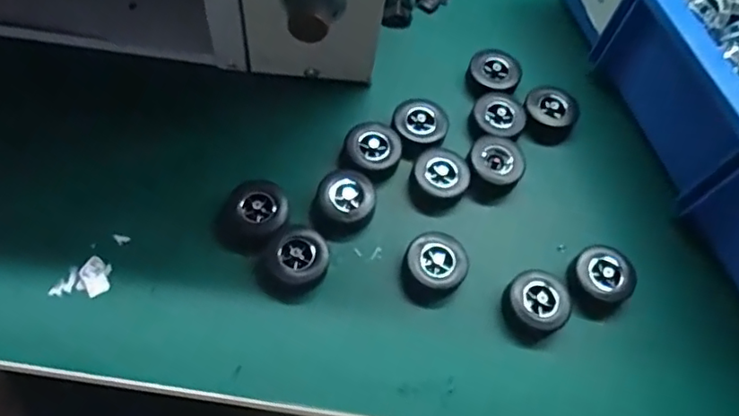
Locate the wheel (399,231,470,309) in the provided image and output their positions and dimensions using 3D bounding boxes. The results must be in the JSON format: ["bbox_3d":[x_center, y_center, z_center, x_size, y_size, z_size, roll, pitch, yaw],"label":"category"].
[{"bbox_3d":[0.039,0.038,0.355,0.037,0.023,0.039,1,64,-2],"label":"wheel"}]

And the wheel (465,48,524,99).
[{"bbox_3d":[0.090,-0.098,0.422,0.038,0.014,0.036,1,64,-2],"label":"wheel"}]

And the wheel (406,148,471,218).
[{"bbox_3d":[0.046,-0.017,0.384,0.036,0.026,0.039,1,64,-2],"label":"wheel"}]

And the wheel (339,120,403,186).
[{"bbox_3d":[0.002,-0.037,0.381,0.036,0.015,0.037,1,64,-2],"label":"wheel"}]

